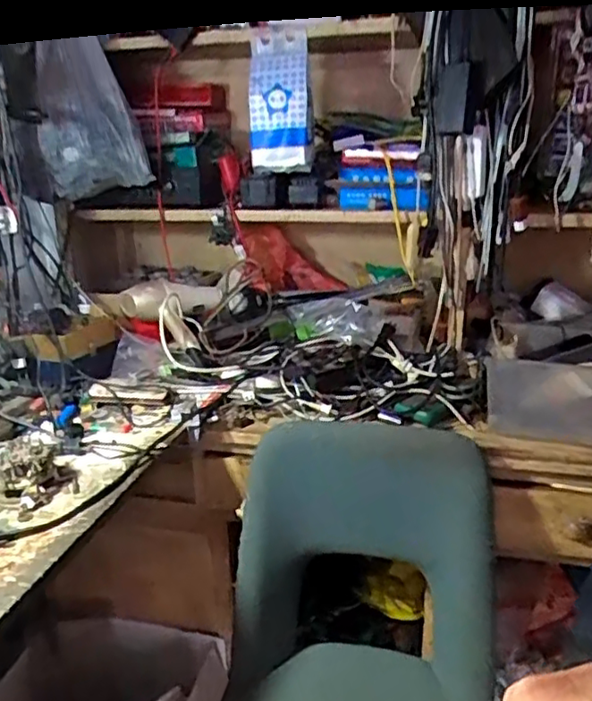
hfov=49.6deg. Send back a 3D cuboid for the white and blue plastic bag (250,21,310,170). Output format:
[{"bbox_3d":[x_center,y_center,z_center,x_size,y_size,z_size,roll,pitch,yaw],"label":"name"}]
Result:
[{"bbox_3d":[-0.034,-0.485,1.253,0.113,0.273,0.044,-3,40,-4],"label":"white and blue plastic bag"}]

